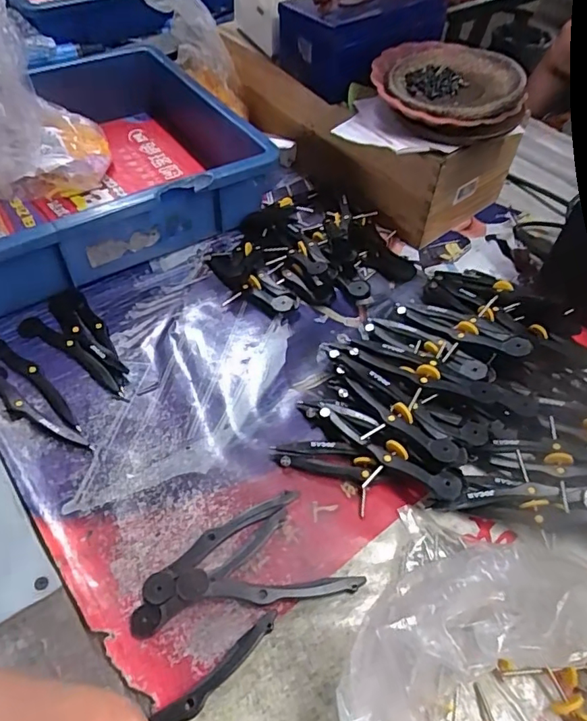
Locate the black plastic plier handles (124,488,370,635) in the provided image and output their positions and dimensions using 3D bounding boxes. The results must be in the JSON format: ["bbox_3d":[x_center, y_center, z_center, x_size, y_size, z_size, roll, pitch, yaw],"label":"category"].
[{"bbox_3d":[-0.032,0.122,0.328,0.133,0.011,0.066,-8,53,-9],"label":"black plastic plier handles"}]

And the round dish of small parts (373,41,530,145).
[{"bbox_3d":[0.136,-0.243,0.470,0.129,0.034,0.127,5,53,2],"label":"round dish of small parts"}]

